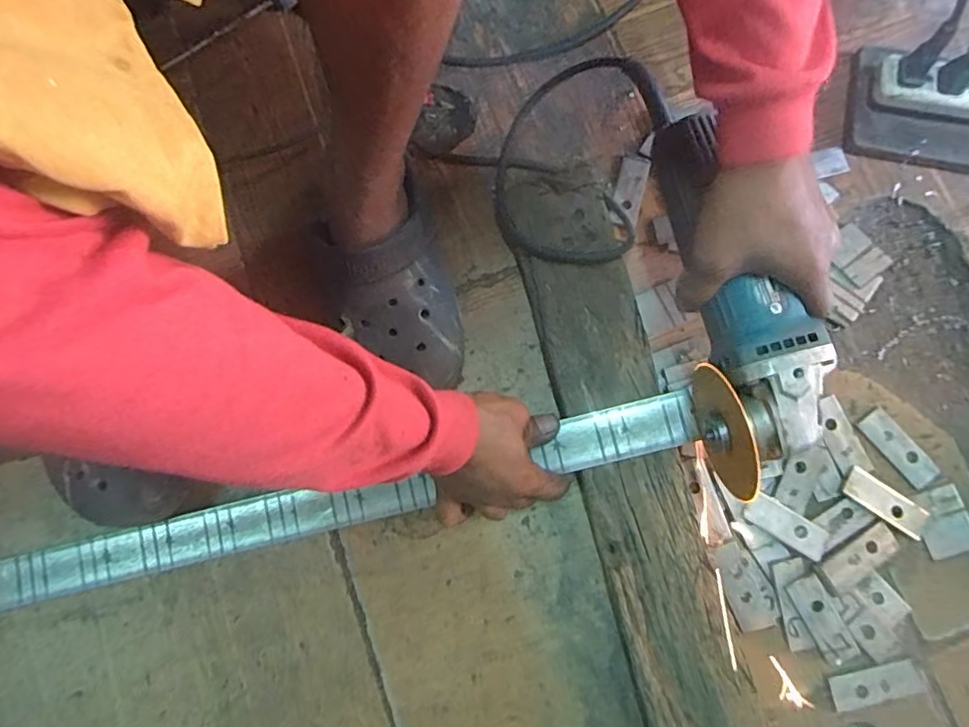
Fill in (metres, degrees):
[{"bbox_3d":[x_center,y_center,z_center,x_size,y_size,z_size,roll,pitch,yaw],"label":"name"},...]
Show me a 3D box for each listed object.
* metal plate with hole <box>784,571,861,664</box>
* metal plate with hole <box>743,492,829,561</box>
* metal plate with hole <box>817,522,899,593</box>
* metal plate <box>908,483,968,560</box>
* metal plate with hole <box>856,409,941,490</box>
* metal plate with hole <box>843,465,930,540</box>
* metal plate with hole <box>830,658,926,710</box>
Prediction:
[{"bbox_3d":[0.254,0.194,0.411,0.025,0.004,0.063,-28,81,12],"label":"metal plate with hole"},{"bbox_3d":[0.234,0.126,0.424,0.066,0.004,0.026,29,89,3],"label":"metal plate with hole"},{"bbox_3d":[0.288,0.149,0.421,0.065,0.004,0.025,-31,86,-8],"label":"metal plate with hole"},{"bbox_3d":[0.364,0.124,0.430,0.041,0.004,0.052,-16,80,-2],"label":"metal plate"},{"bbox_3d":[0.335,0.069,0.441,0.026,0.004,0.068,-39,81,-6],"label":"metal plate with hole"},{"bbox_3d":[0.316,0.110,0.428,0.068,0.006,0.026,33,82,1],"label":"metal plate with hole"},{"bbox_3d":[0.294,0.240,0.408,0.069,0.005,0.026,-9,79,0],"label":"metal plate with hole"}]

